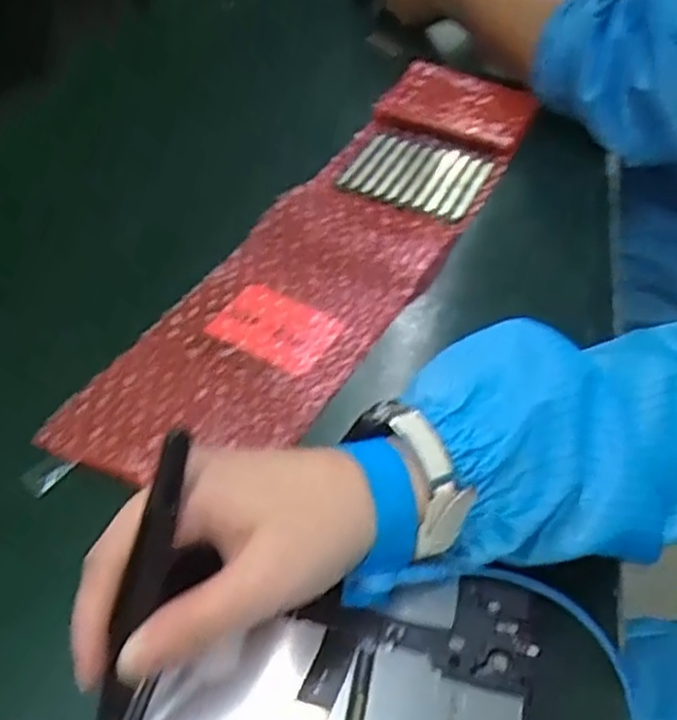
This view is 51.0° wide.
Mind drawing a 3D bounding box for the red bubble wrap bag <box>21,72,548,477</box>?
[{"bbox_3d":[0.010,-0.089,0.488,0.123,0.033,0.467,20,47,20],"label":"red bubble wrap bag"}]

